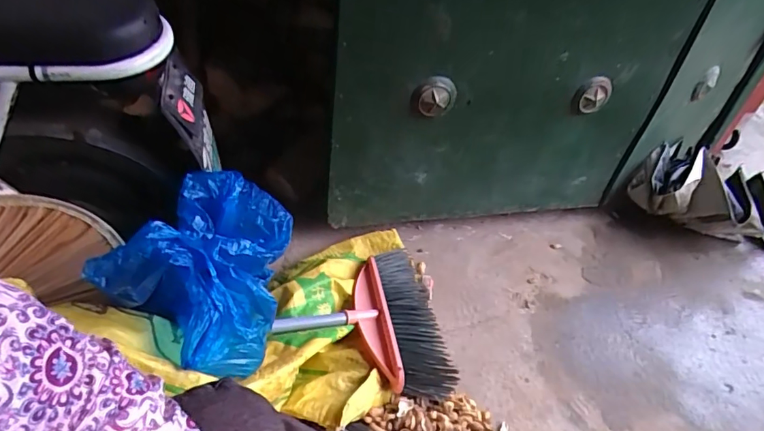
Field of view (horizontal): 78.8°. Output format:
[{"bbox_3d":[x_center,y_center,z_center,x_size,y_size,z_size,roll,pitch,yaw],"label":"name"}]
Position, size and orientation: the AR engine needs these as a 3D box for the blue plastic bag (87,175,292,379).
[{"bbox_3d":[-0.239,0.045,0.663,0.201,0.160,0.271,10,40,1],"label":"blue plastic bag"}]

